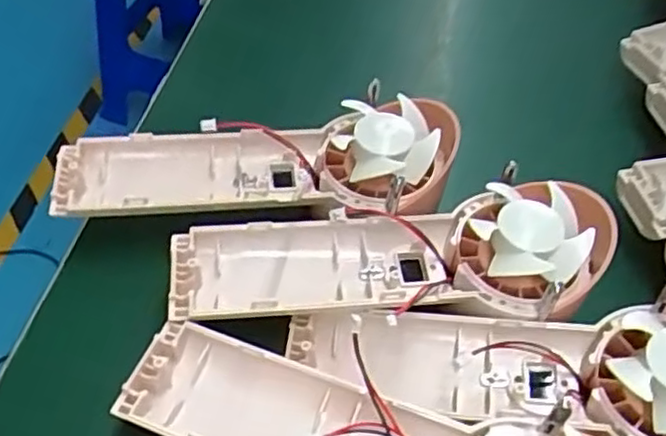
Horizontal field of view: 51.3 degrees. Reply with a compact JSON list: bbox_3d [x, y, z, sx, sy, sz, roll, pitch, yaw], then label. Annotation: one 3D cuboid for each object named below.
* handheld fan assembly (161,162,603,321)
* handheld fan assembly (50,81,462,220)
[{"bbox_3d":[0.023,0.010,0.281,0.172,0.030,0.060,0,51,-4],"label":"handheld fan assembly"},{"bbox_3d":[-0.033,-0.031,0.308,0.172,0.029,0.061,0,51,-4],"label":"handheld fan assembly"}]

